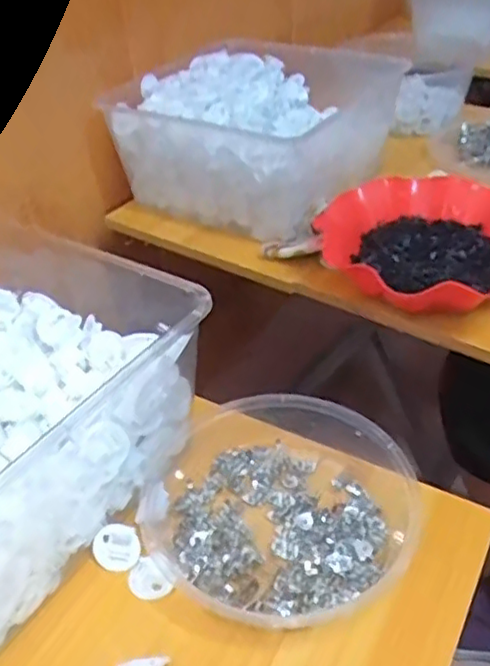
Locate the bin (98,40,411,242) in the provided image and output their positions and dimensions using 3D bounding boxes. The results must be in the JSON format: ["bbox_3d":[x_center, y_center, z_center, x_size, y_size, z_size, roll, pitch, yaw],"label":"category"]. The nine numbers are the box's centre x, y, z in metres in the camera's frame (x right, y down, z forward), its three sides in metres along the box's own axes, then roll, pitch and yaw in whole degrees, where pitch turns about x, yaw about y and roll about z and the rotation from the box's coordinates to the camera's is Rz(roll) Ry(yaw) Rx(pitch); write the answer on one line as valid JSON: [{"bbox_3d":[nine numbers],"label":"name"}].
[{"bbox_3d":[0.020,-0.259,0.846,0.295,0.138,0.276,22,45,28],"label":"bin"}]

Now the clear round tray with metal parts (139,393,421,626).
[{"bbox_3d":[0.024,0.121,0.464,0.184,0.045,0.183,-2,39,2],"label":"clear round tray with metal parts"}]

